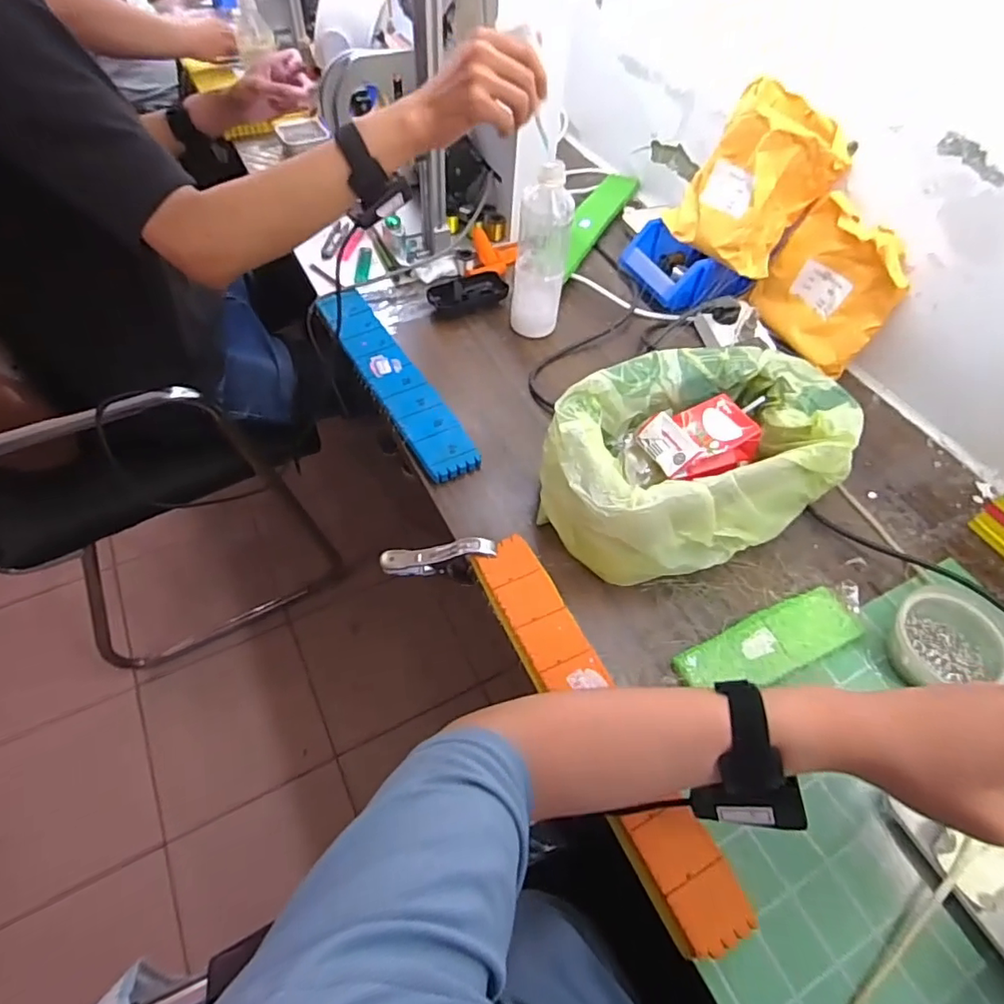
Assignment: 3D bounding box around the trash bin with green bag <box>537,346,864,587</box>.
[{"bbox_3d":[0.192,-0.045,0.578,0.294,0.122,0.193,-24,59,-18],"label":"trash bin with green bag"}]

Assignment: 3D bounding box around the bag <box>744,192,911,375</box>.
[{"bbox_3d":[0.415,-0.275,0.731,0.050,0.168,0.170,-16,56,-27],"label":"bag"}]

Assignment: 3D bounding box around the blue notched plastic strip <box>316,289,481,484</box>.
[{"bbox_3d":[-0.136,-0.154,0.713,0.065,0.023,0.343,-26,60,-20],"label":"blue notched plastic strip"}]

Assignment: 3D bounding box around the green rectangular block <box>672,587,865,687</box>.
[{"bbox_3d":[0.244,0.132,0.526,0.176,0.021,0.056,-19,58,-16],"label":"green rectangular block"}]

